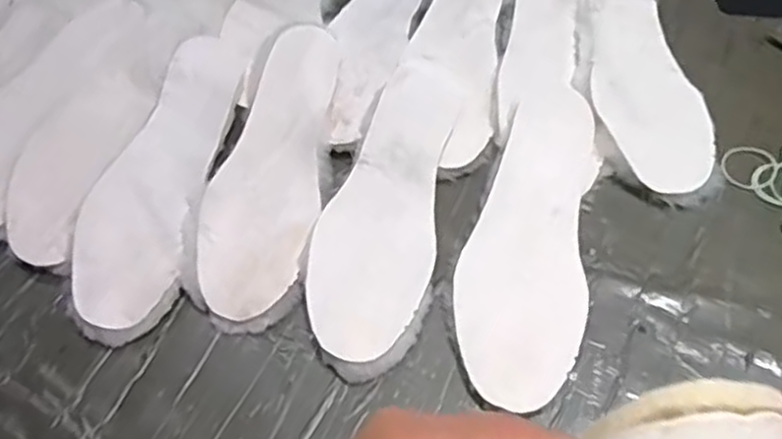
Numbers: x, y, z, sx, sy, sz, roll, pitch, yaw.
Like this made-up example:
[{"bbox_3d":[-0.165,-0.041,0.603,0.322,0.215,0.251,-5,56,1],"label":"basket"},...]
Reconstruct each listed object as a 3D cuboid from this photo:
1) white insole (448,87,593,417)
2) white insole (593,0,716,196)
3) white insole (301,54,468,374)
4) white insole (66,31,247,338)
[{"bbox_3d":[0.110,0.008,0.526,0.093,0.023,0.260,15,59,13],"label":"white insole"},{"bbox_3d":[0.211,-0.133,0.613,0.084,0.010,0.263,-3,55,-3],"label":"white insole"},{"bbox_3d":[-0.003,-0.013,0.542,0.089,0.022,0.265,11,58,10],"label":"white insole"},{"bbox_3d":[-0.188,-0.046,0.571,0.086,0.015,0.270,6,57,7],"label":"white insole"}]

